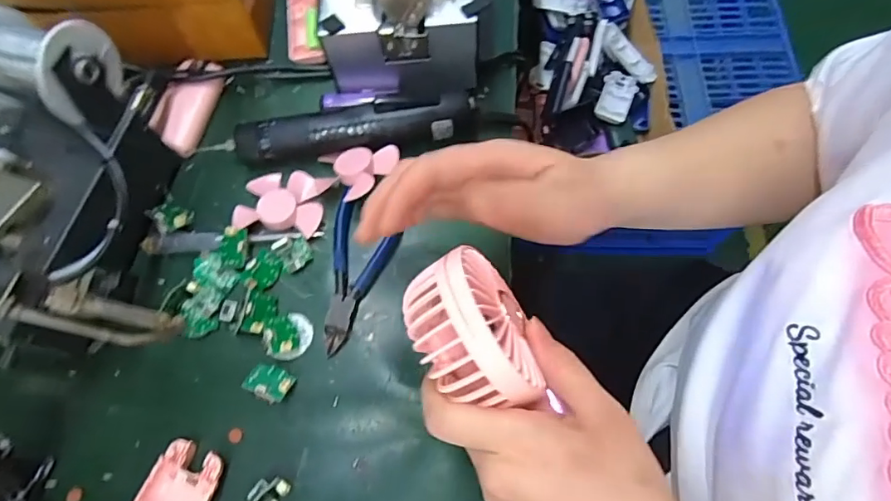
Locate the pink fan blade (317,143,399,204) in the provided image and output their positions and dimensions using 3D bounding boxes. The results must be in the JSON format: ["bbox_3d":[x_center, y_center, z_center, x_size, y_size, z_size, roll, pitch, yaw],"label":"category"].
[{"bbox_3d":[-0.067,-0.071,0.419,0.058,0.024,0.057,-1,68,2],"label":"pink fan blade"}]

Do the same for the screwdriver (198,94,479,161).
[{"bbox_3d":[-0.085,-0.100,0.423,0.221,0.040,0.034,-4,68,0],"label":"screwdriver"}]

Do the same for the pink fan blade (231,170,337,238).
[{"bbox_3d":[-0.135,-0.043,0.412,0.074,0.012,0.052,9,69,6],"label":"pink fan blade"}]

